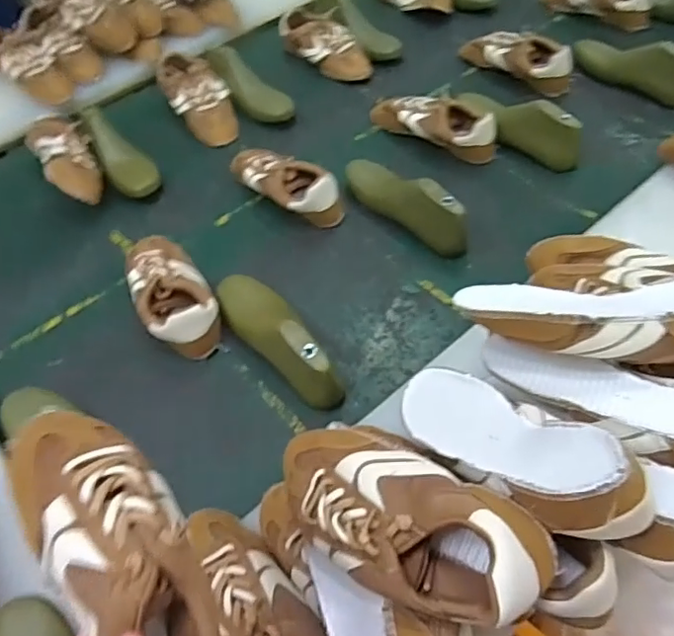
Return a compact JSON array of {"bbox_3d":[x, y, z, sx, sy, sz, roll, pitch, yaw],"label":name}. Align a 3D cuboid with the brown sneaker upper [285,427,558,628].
[{"bbox_3d":[0.040,0.145,0.426,0.226,0.072,0.102,17,57,37],"label":"brown sneaker upper"}]

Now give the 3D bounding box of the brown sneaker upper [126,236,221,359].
[{"bbox_3d":[-0.229,-0.039,0.777,0.093,0.067,0.218,-29,58,-15],"label":"brown sneaker upper"}]

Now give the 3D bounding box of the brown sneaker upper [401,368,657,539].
[{"bbox_3d":[0.129,0.107,0.455,0.079,0.082,0.238,-32,23,-17],"label":"brown sneaker upper"}]

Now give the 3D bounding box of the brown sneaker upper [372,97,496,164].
[{"bbox_3d":[0.162,-0.332,0.963,0.233,0.070,0.075,31,63,23],"label":"brown sneaker upper"}]

